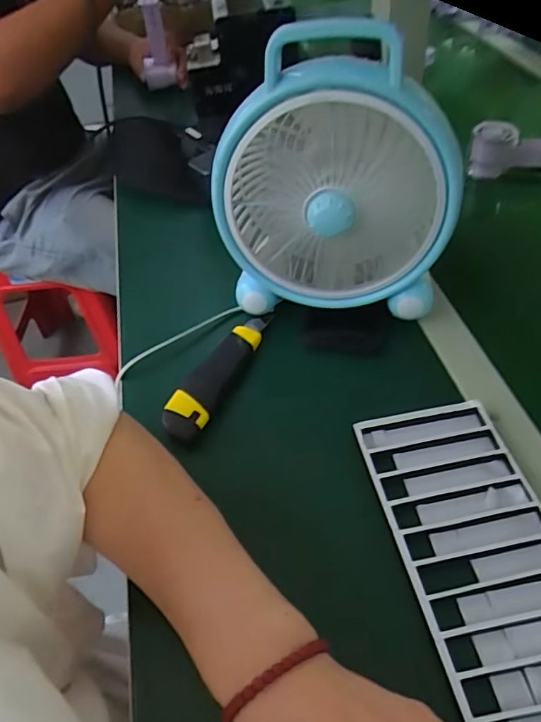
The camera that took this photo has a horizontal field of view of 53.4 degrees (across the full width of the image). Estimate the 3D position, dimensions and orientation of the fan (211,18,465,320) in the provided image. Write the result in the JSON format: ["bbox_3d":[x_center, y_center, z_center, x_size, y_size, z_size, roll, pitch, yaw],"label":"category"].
[{"bbox_3d":[0.055,-0.150,0.479,0.204,0.243,0.100,8,49,14],"label":"fan"}]

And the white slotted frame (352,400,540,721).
[{"bbox_3d":[0.159,0.172,0.338,0.106,0.009,0.348,-12,48,-4],"label":"white slotted frame"}]

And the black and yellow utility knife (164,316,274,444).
[{"bbox_3d":[-0.051,0.007,0.507,0.042,0.022,0.156,16,52,19],"label":"black and yellow utility knife"}]

